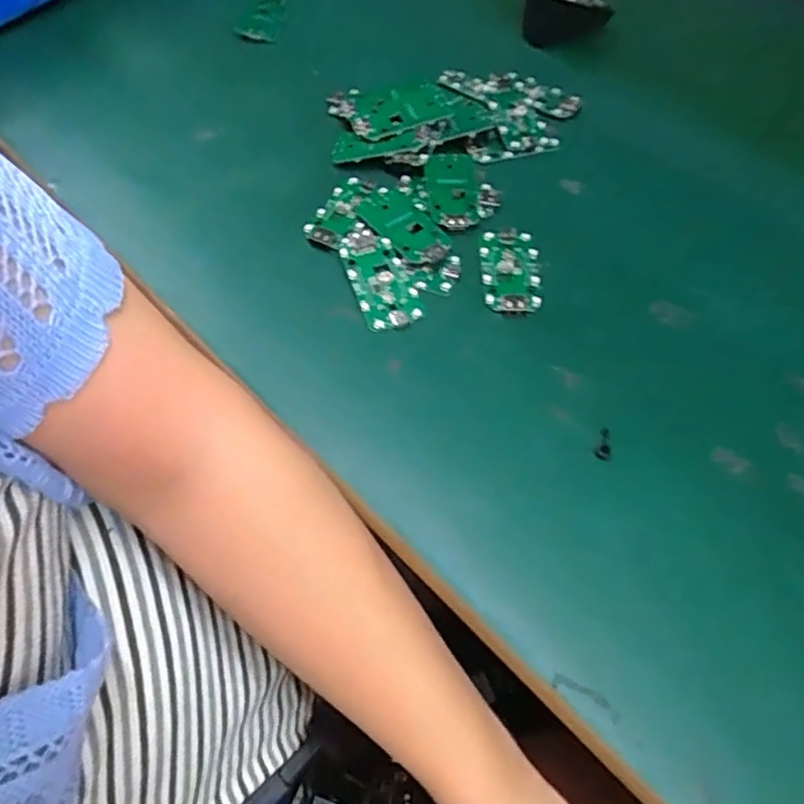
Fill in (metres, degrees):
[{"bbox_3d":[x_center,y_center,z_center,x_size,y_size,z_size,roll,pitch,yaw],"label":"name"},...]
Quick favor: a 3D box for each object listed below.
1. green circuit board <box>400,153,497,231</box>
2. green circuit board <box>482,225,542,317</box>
[{"bbox_3d":[0.031,-0.128,0.371,0.050,0.008,0.056,-25,63,-13],"label":"green circuit board"},{"bbox_3d":[0.060,-0.075,0.339,0.032,0.005,0.059,3,61,3],"label":"green circuit board"}]

